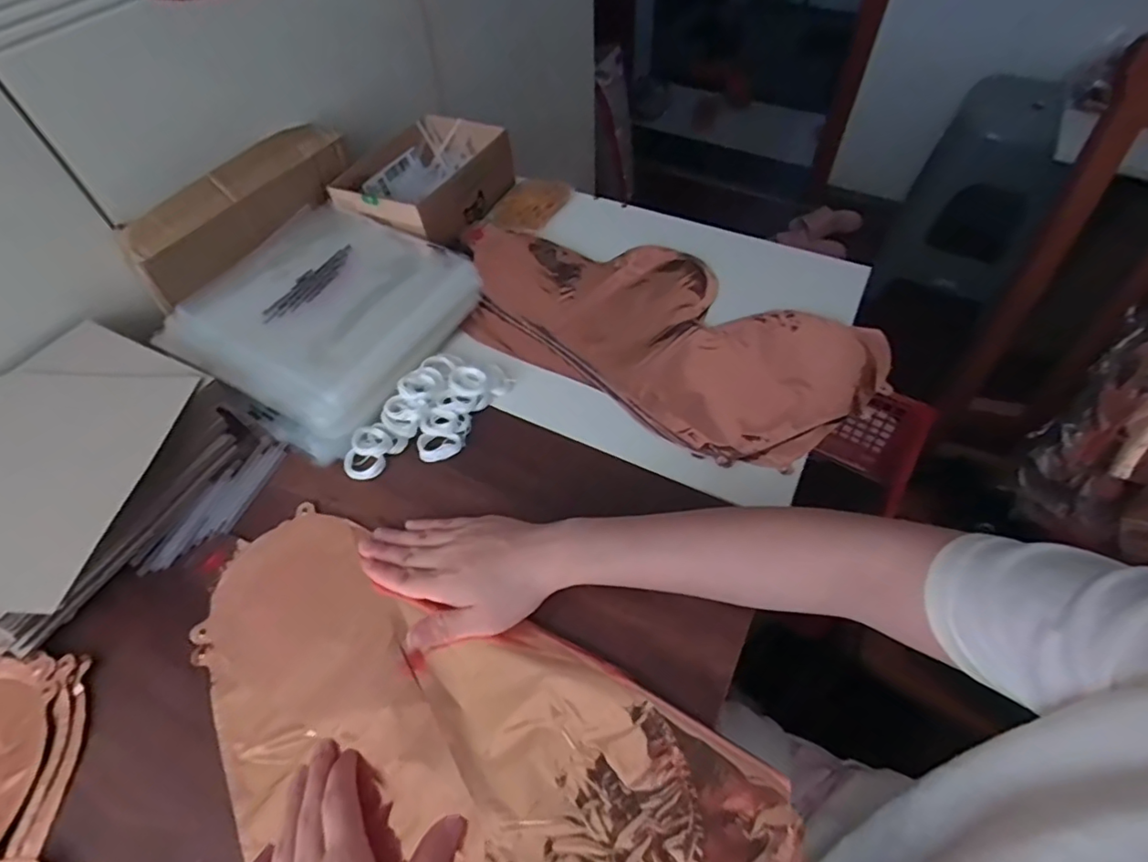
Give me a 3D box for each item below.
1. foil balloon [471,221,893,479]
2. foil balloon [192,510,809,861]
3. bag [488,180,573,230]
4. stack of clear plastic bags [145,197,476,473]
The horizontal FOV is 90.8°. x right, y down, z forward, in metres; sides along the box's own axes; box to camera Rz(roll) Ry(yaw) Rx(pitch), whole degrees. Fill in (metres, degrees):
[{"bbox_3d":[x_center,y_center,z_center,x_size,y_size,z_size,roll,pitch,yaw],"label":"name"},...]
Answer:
[{"bbox_3d":[0.077,-0.113,0.567,0.412,0.018,0.219,31,61,22],"label":"foil balloon"},{"bbox_3d":[-0.091,0.194,0.357,0.388,0.014,0.245,37,63,25],"label":"foil balloon"},{"bbox_3d":[-0.051,-0.275,0.684,0.065,0.014,0.094,24,58,18],"label":"bag"},{"bbox_3d":[-0.242,-0.112,0.559,0.221,0.054,0.243,23,58,18],"label":"stack of clear plastic bags"}]

